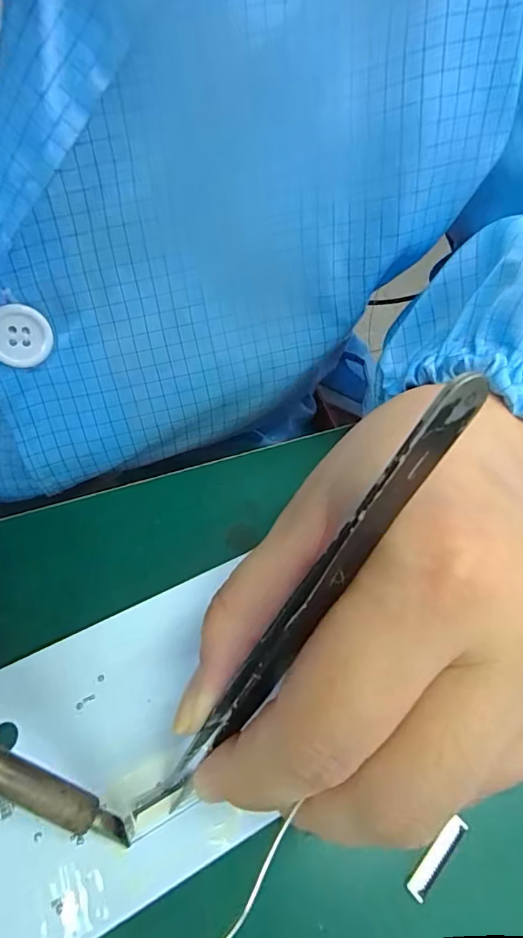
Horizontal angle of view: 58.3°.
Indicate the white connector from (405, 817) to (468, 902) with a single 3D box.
[{"bbox_3d":[0.046,0.101,0.122,0.005,0.004,0.022,39,76,23],"label":"white connector"}]

